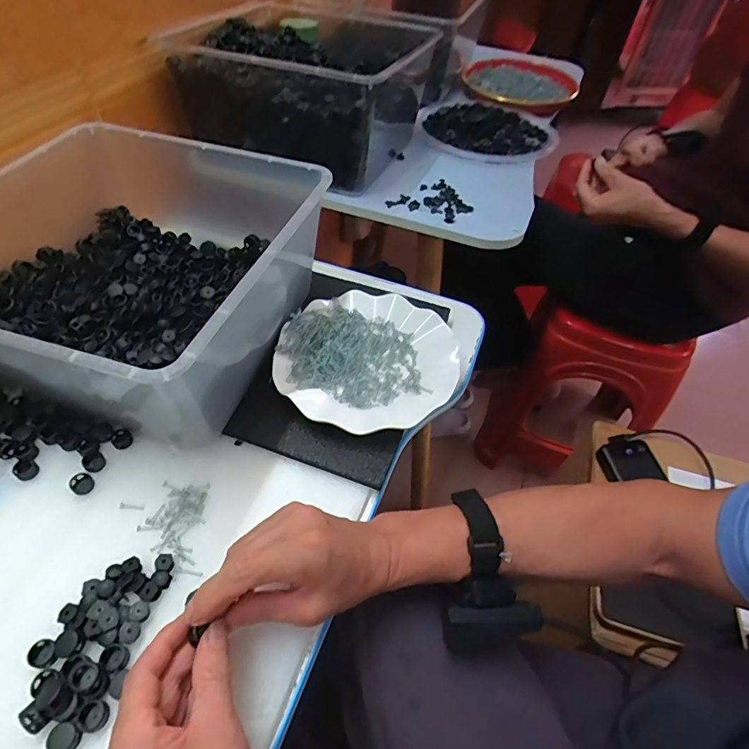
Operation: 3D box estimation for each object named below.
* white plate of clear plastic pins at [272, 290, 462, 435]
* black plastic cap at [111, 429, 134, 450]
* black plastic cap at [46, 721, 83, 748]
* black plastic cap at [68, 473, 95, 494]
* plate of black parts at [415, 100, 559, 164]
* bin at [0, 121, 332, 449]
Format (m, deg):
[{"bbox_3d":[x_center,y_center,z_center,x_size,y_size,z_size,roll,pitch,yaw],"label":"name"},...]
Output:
[{"bbox_3d":[-0.006,-0.018,0.484,0.178,0.023,0.180,2,50,-3],"label":"white plate of clear plastic pins"},{"bbox_3d":[-0.234,0.060,0.433,0.018,0.004,0.019,2,50,-3],"label":"black plastic cap"},{"bbox_3d":[-0.194,0.228,0.293,0.018,0.010,0.017,2,50,-3],"label":"black plastic cap"},{"bbox_3d":[-0.252,0.094,0.402,0.019,0.007,0.017,32,55,20],"label":"black plastic cap"},{"bbox_3d":[0.185,-0.410,0.769,0.226,0.021,0.207,2,50,-3],"label":"plate of black parts"},{"bbox_3d":[-0.240,-0.113,0.465,0.337,0.140,0.320,17,53,8],"label":"bin"}]

